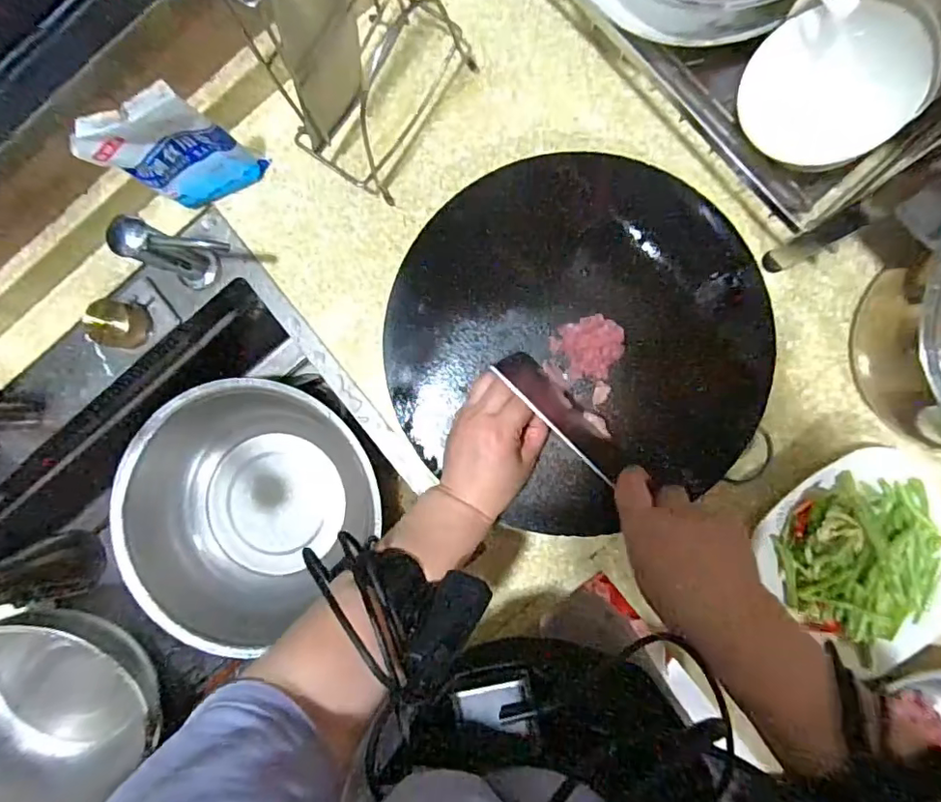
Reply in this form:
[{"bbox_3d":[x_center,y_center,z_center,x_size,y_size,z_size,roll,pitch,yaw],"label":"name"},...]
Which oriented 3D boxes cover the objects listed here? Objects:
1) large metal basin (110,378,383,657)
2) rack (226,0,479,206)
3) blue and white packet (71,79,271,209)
[{"bbox_3d":[-0.289,0.136,0.746,0.338,0.113,0.295,-40,87,4],"label":"large metal basin"},{"bbox_3d":[-0.096,-0.294,0.456,0.107,0.221,0.161,30,92,4],"label":"rack"},{"bbox_3d":[-0.268,-0.219,0.507,0.107,0.147,0.028,-16,89,5],"label":"blue and white packet"}]

